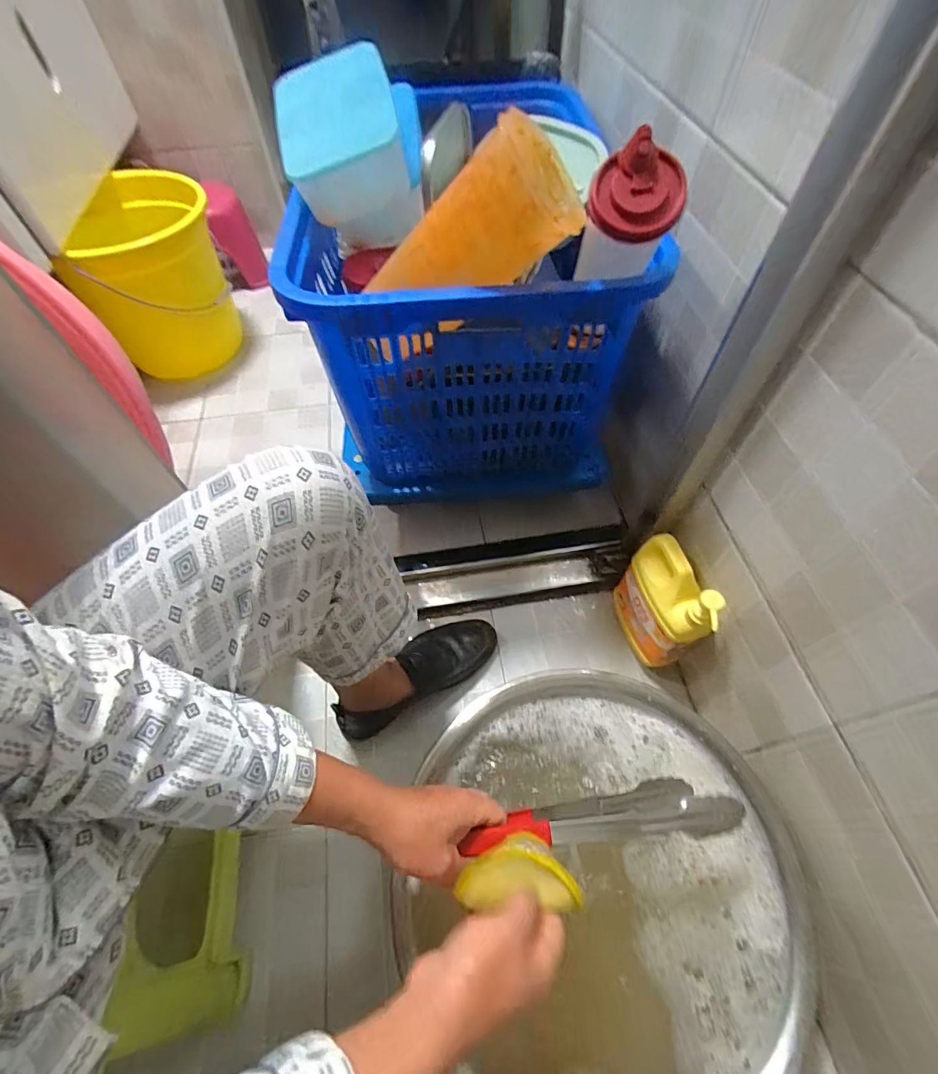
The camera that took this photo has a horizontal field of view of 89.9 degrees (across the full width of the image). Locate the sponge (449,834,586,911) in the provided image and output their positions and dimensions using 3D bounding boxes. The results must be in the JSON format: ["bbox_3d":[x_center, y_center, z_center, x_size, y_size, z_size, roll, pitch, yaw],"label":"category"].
[{"bbox_3d":[0.042,0.295,0.416,0.101,0.037,0.052,-1,58,1],"label":"sponge"}]

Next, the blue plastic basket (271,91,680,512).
[{"bbox_3d":[-0.008,-0.412,0.797,0.426,0.397,0.612,-4,58,-1],"label":"blue plastic basket"}]

